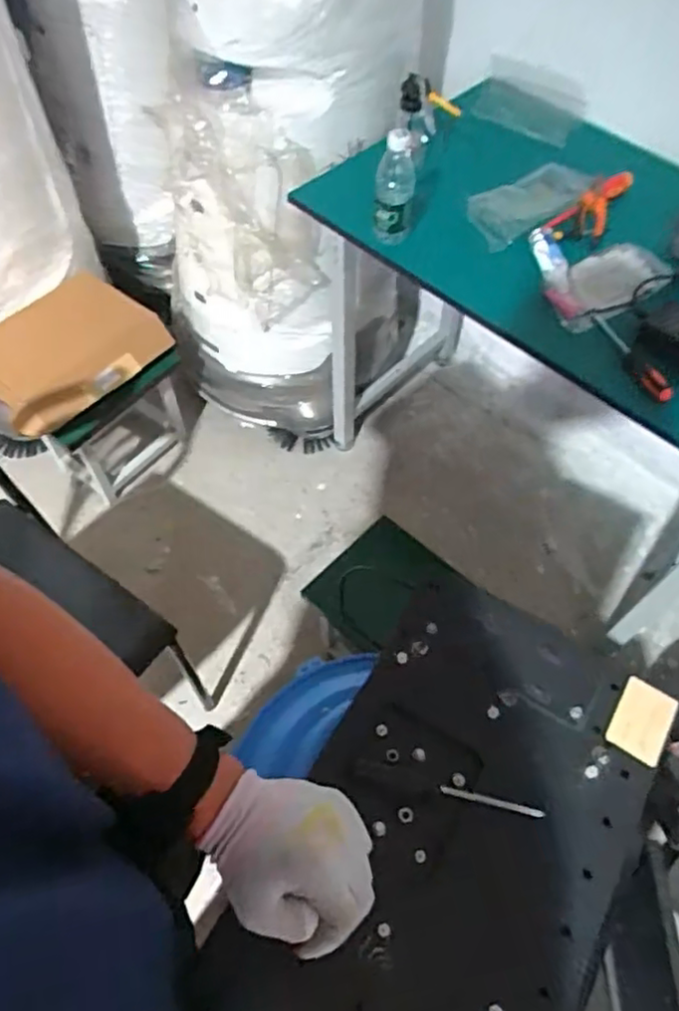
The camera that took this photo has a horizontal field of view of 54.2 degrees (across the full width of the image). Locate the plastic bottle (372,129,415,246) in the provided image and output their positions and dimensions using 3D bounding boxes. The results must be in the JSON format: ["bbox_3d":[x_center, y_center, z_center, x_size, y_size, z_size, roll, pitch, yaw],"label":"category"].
[{"bbox_3d":[0.090,-0.516,1.084,0.063,0.170,0.067,7,57,3],"label":"plastic bottle"}]

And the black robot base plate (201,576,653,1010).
[{"bbox_3d":[0.089,0.237,0.486,0.224,0.016,0.349,28,65,16],"label":"black robot base plate"}]

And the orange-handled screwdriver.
[{"bbox_3d":[0.438,-0.225,0.995,0.029,0.027,0.184,-13,59,-10],"label":"orange-handled screwdriver"}]

